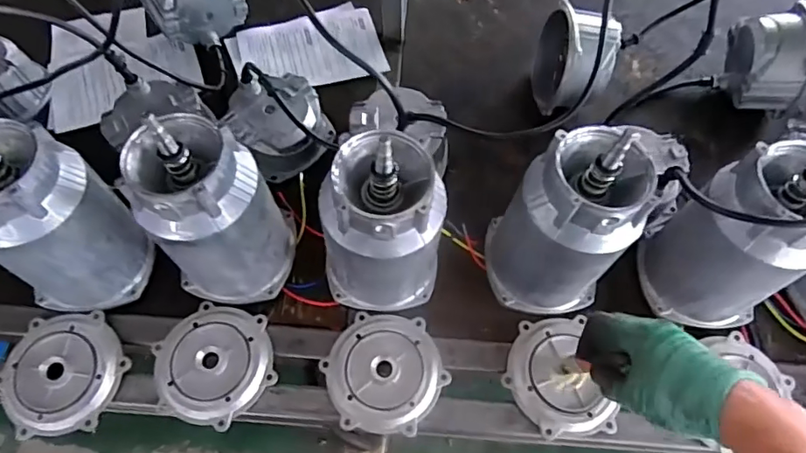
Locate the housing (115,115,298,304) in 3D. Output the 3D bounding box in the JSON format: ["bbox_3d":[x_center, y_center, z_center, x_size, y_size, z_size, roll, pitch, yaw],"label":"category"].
[{"bbox_3d":[-0.195,-0.008,0.537,0.134,0.212,0.111,-13,65,-7],"label":"housing"}]

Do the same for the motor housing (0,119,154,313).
[{"bbox_3d":[-0.355,-0.004,0.523,0.110,0.227,0.102,0,64,-1],"label":"motor housing"}]

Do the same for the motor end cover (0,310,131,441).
[{"bbox_3d":[-0.375,0.159,0.571,0.121,0.025,0.133,-31,69,-15],"label":"motor end cover"}]

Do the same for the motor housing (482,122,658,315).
[{"bbox_3d":[0.166,0.004,0.541,0.119,0.215,0.104,-7,64,-4],"label":"motor housing"}]

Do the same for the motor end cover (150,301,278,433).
[{"bbox_3d":[-0.209,0.150,0.577,0.129,0.019,0.125,14,65,6],"label":"motor end cover"}]

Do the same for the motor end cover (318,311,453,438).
[{"bbox_3d":[-0.020,0.159,0.577,0.129,0.021,0.123,5,64,1],"label":"motor end cover"}]

